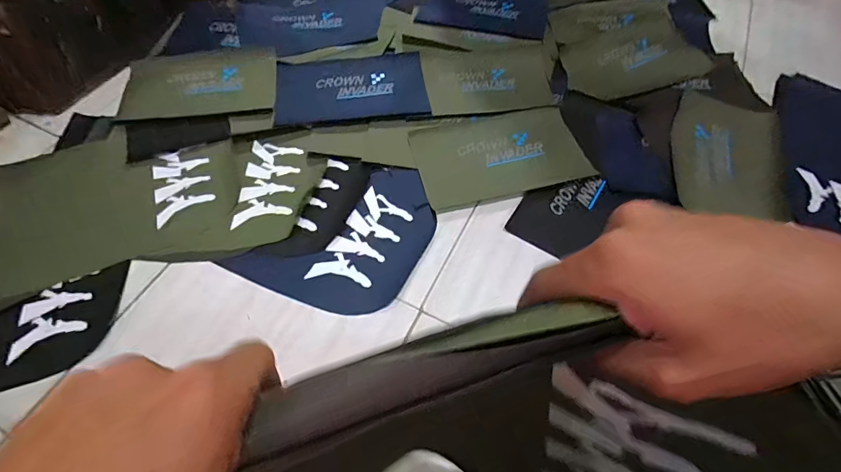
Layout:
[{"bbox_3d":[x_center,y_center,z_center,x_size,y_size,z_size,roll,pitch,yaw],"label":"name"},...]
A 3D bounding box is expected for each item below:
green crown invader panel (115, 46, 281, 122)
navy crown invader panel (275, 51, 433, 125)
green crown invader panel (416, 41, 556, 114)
[{"bbox_3d":[-0.484,-0.344,0.918,0.326,0.013,0.209,-5,60,-3],"label":"green crown invader panel"},{"bbox_3d":[-0.149,-0.321,0.901,0.315,0.019,0.196,-4,59,-2],"label":"navy crown invader panel"},{"bbox_3d":[0.148,-0.362,0.930,0.278,0.011,0.229,-6,60,-3],"label":"green crown invader panel"}]

